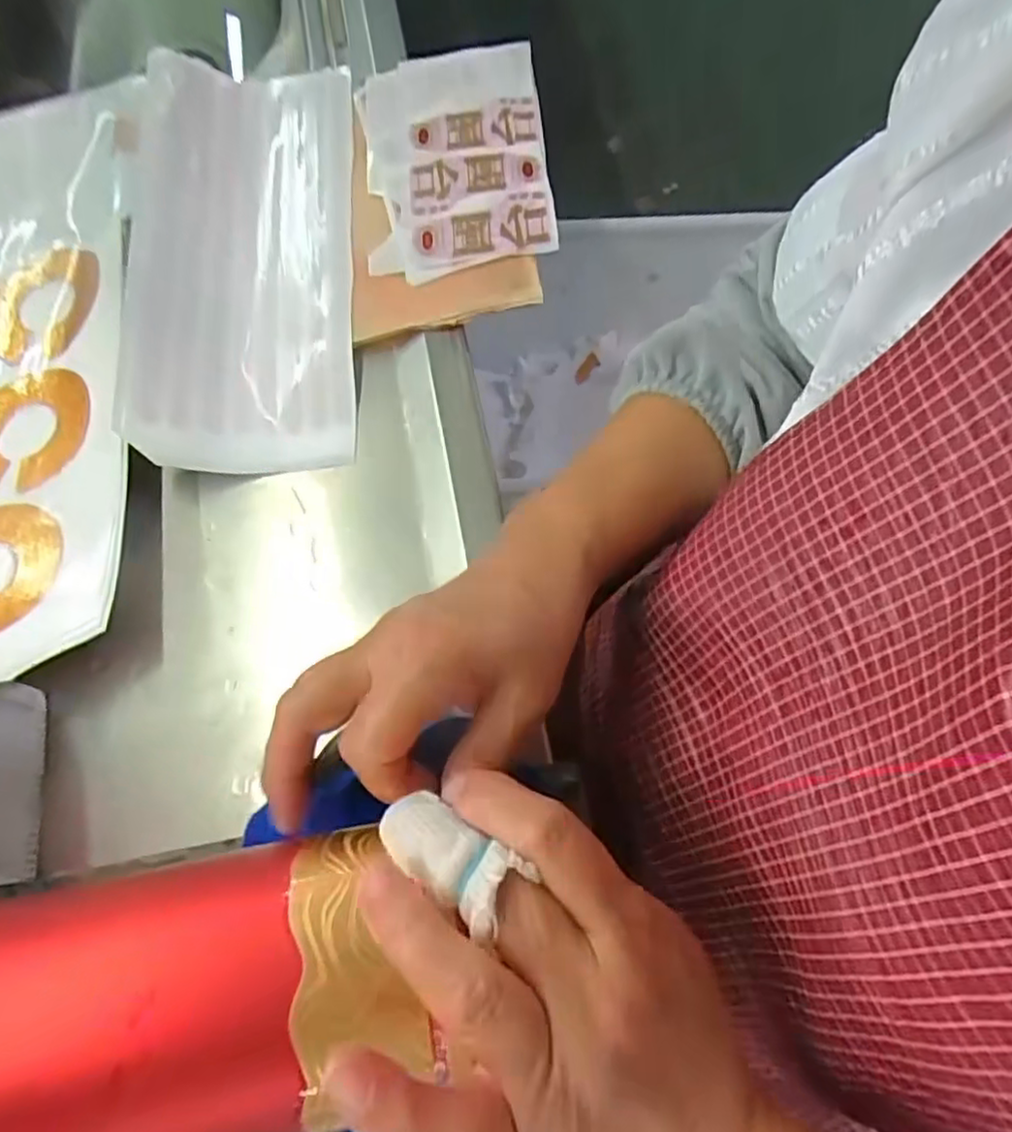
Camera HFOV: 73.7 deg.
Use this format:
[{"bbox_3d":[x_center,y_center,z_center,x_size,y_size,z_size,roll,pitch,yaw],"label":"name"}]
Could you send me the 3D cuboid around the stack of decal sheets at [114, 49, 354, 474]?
[{"bbox_3d":[-0.171,-0.206,0.433,0.139,0.022,0.317,-5,69,1],"label":"stack of decal sheets"}]

